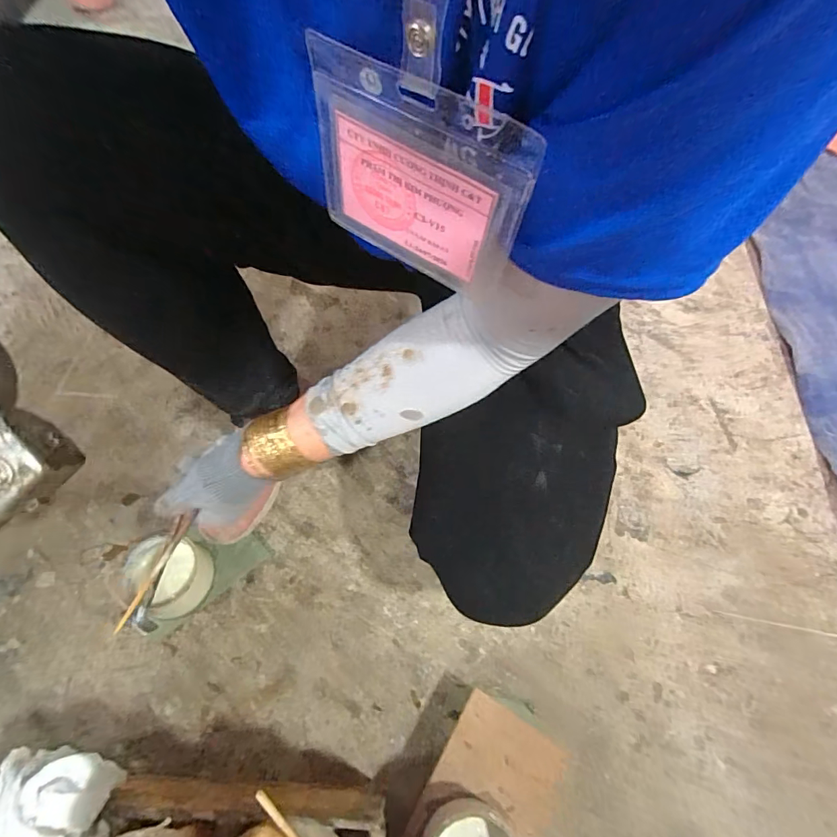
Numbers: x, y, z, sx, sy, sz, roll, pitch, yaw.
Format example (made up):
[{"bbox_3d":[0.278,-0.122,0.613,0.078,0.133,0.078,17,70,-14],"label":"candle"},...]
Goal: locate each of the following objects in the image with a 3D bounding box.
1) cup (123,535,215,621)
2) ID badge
[{"bbox_3d":[-0.282,0.176,0.499,0.088,0.044,0.076,34,63,16],"label":"cup"},{"bbox_3d":[0.000,-0.102,0.190,0.099,0.081,0.009,30,62,14],"label":"ID badge"}]

